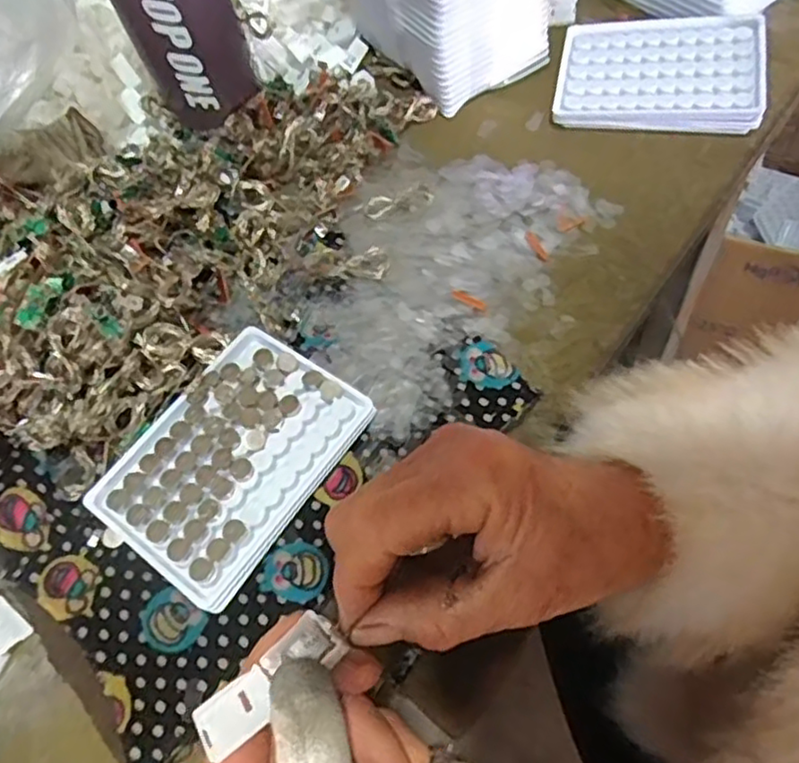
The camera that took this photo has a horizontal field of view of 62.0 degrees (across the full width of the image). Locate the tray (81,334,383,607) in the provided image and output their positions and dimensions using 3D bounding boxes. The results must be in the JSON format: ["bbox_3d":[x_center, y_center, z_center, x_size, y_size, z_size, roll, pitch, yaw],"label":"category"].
[{"bbox_3d":[-0.088,0.038,0.349,0.094,0.015,0.128,30,70,23],"label":"tray"}]

